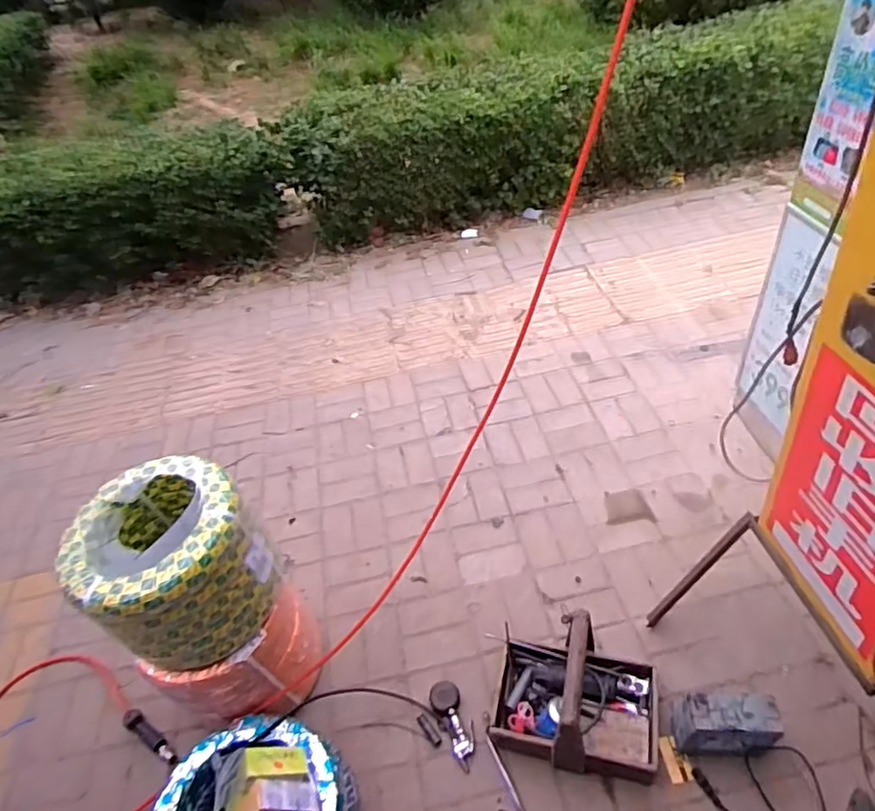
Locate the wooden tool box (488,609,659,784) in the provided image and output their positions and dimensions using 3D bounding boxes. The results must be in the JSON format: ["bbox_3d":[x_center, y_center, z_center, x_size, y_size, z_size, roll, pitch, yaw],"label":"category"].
[{"bbox_3d":[0.313,0.654,1.305,0.361,0.305,0.259,2,43,10],"label":"wooden tool box"}]

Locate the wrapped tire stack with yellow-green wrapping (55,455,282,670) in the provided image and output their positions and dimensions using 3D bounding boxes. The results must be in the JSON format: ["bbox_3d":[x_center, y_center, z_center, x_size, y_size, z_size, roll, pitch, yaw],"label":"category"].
[{"bbox_3d":[-0.542,0.327,1.225,0.332,0.272,0.325,-32,47,-24],"label":"wrapped tire stack with yellow-green wrapping"}]

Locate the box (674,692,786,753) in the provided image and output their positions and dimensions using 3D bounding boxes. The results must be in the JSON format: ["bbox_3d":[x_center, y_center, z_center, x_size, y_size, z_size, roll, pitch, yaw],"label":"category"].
[{"bbox_3d":[0.622,0.687,1.260,0.194,0.161,0.101,-3,43,5],"label":"box"}]

